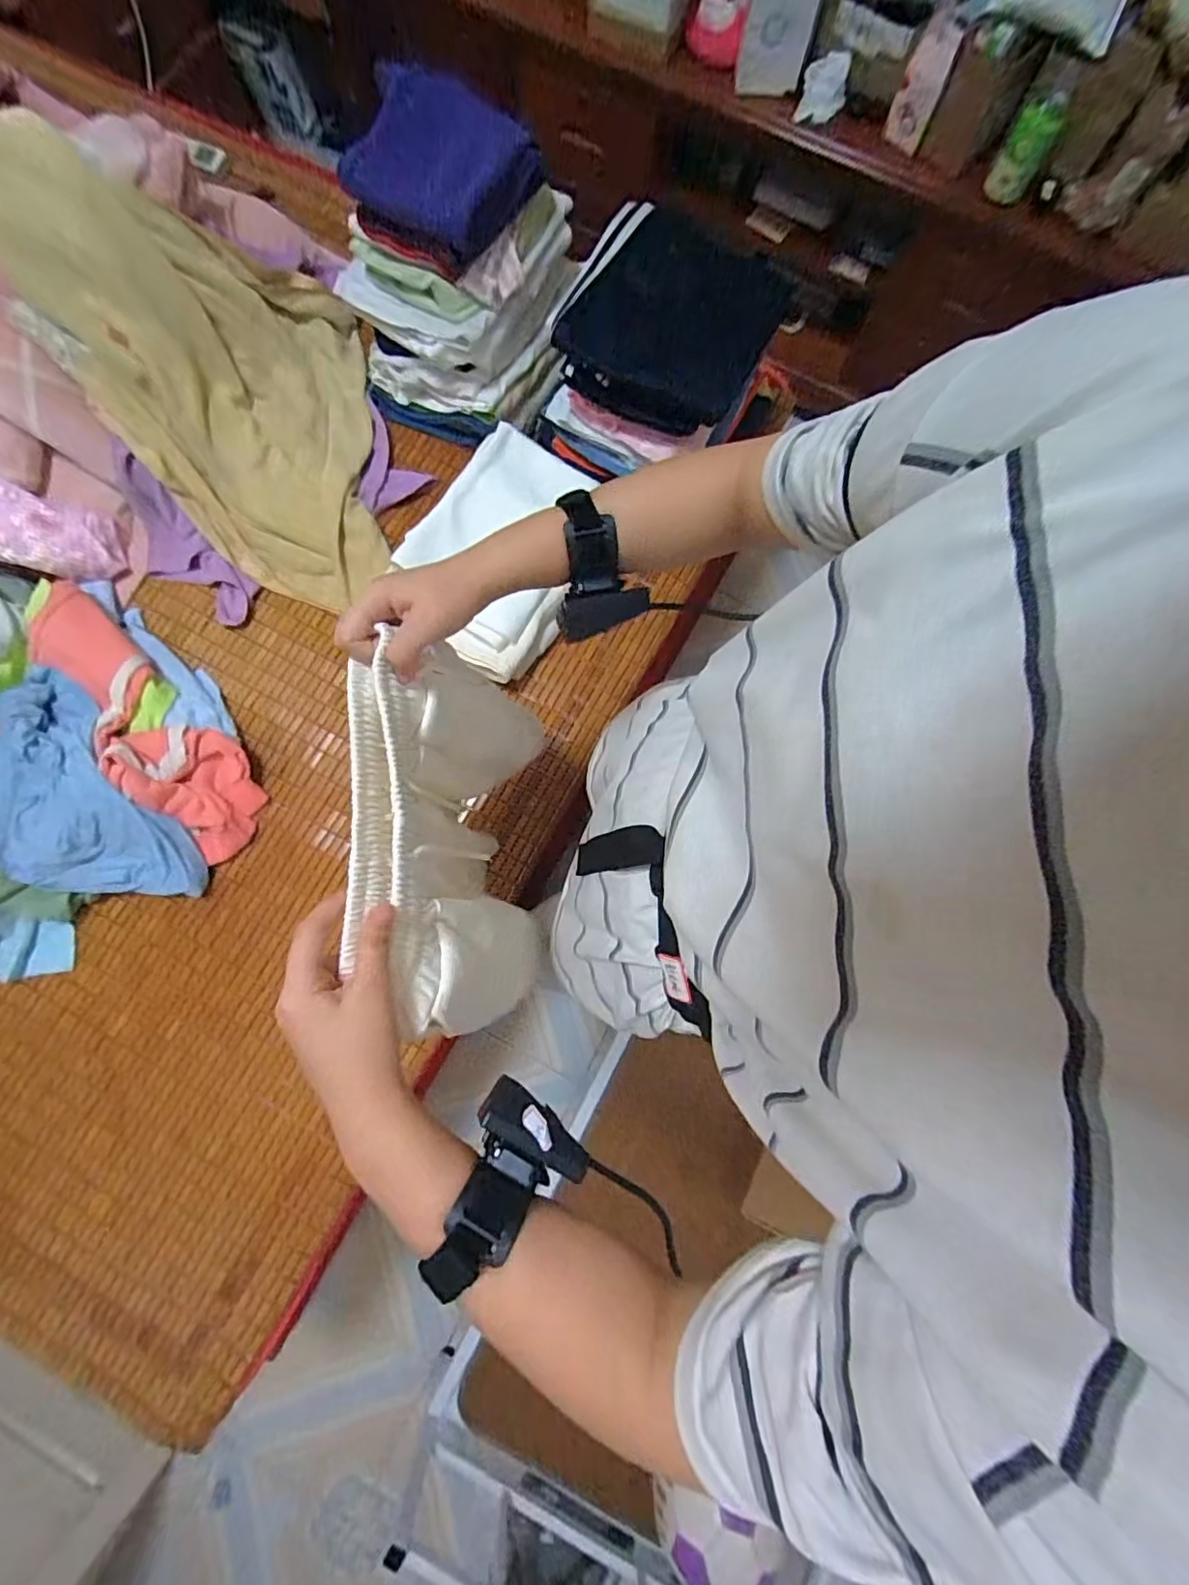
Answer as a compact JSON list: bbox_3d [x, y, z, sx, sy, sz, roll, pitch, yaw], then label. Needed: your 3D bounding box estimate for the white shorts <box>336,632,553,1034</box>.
[{"bbox_3d":[-0.106,0.037,0.478,0.103,0.232,0.278,-3,79,-1],"label":"white shorts"}]

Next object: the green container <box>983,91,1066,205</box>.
[{"bbox_3d":[0.697,-1.039,0.930,0.072,0.110,0.061,34,80,5],"label":"green container"}]

